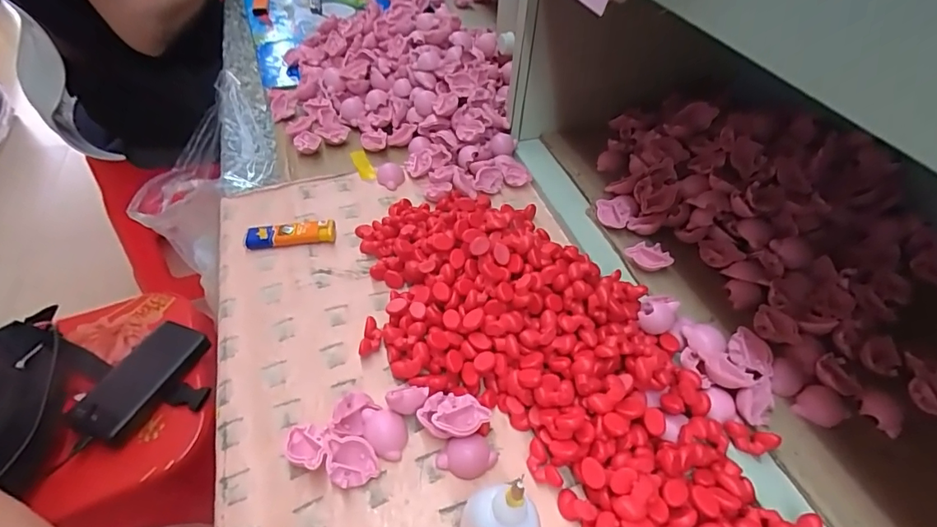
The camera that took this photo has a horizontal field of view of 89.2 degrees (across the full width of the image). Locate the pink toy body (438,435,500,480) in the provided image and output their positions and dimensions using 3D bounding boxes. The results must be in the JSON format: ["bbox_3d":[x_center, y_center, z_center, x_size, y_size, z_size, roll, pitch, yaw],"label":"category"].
[{"bbox_3d":[0.000,0.124,0.301,0.037,0.015,0.023,-10,48,-13],"label":"pink toy body"}]

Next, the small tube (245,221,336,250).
[{"bbox_3d":[-0.161,-0.026,0.430,0.079,0.015,0.019,-3,47,-7],"label":"small tube"}]

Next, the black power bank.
[{"bbox_3d":[-0.395,0.139,0.578,0.073,0.022,0.152,20,48,15],"label":"black power bank"}]

